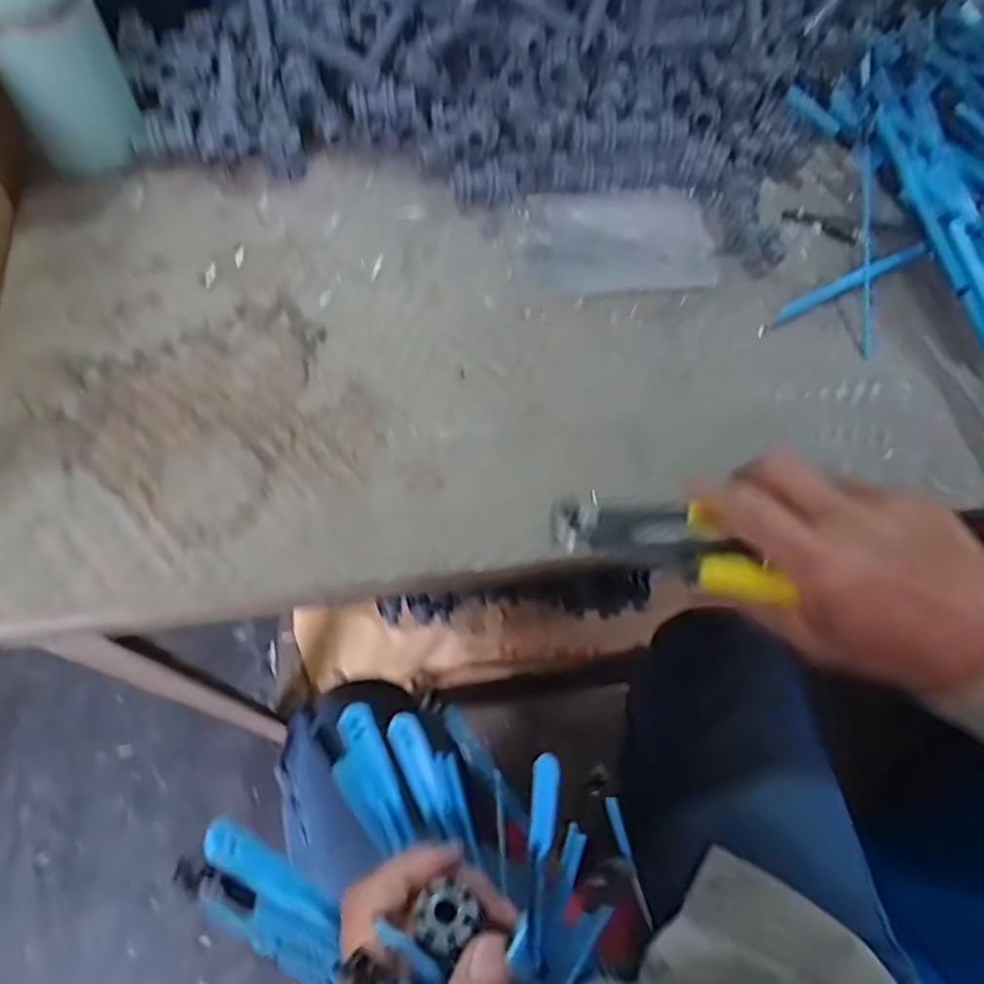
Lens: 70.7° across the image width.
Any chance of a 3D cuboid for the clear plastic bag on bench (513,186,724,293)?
[{"bbox_3d":[0.078,-0.159,0.435,0.118,0.009,0.075,-3,65,-5],"label":"clear plastic bag on bench"}]

